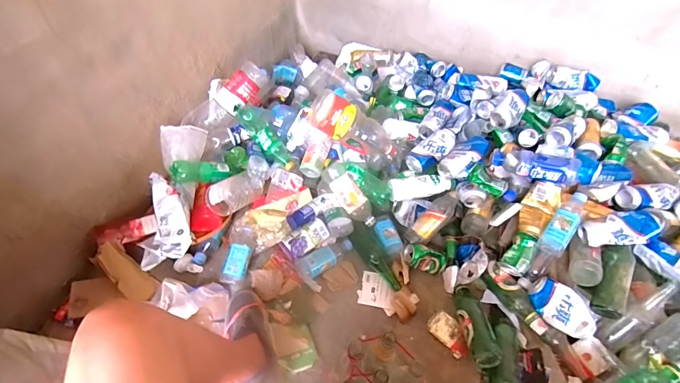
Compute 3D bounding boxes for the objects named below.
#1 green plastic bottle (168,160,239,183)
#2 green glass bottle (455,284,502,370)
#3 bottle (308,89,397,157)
[{"bbox_3d":[-0.385,-0.053,1.056,0.182,0.052,0.064,-2,44,-41],"label":"green plastic bottle"},{"bbox_3d":[0.336,0.323,0.925,0.069,0.060,0.207,1,49,-2],"label":"green glass bottle"},{"bbox_3d":[0.046,-0.185,1.102,0.294,0.116,0.100,26,44,-24],"label":"bottle"}]

